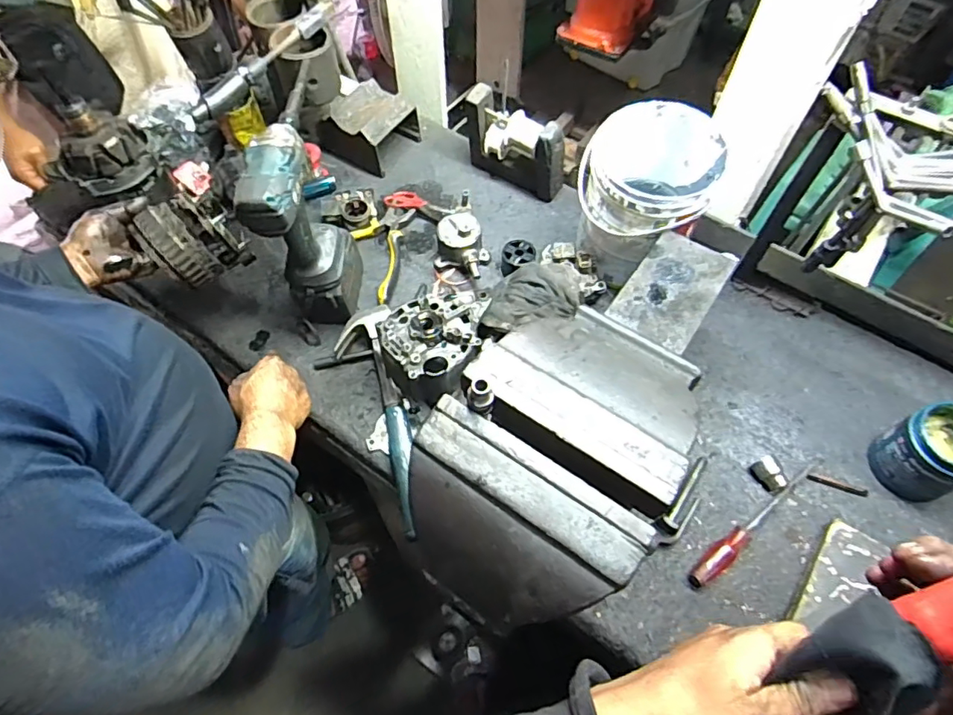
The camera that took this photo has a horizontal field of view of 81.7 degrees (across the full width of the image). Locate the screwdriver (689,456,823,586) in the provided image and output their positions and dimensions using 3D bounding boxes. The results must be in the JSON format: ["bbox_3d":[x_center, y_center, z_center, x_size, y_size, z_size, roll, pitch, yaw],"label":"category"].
[{"bbox_3d":[0.345,0.192,0.666,0.241,0.027,0.023,-34,66,-17],"label":"screwdriver"}]

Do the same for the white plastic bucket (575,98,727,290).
[{"bbox_3d":[0.236,-0.237,0.795,0.165,0.179,0.195,20,63,11],"label":"white plastic bucket"}]

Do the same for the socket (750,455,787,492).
[{"bbox_3d":[0.367,0.145,0.689,0.027,0.025,0.040,-26,64,-14],"label":"socket"}]

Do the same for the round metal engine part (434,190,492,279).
[{"bbox_3d":[-0.020,-0.186,0.870,0.081,0.060,0.144,2,61,1],"label":"round metal engine part"}]

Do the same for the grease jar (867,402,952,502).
[{"bbox_3d":[0.551,0.117,0.673,0.087,0.095,0.085,0,61,0],"label":"grease jar"}]

